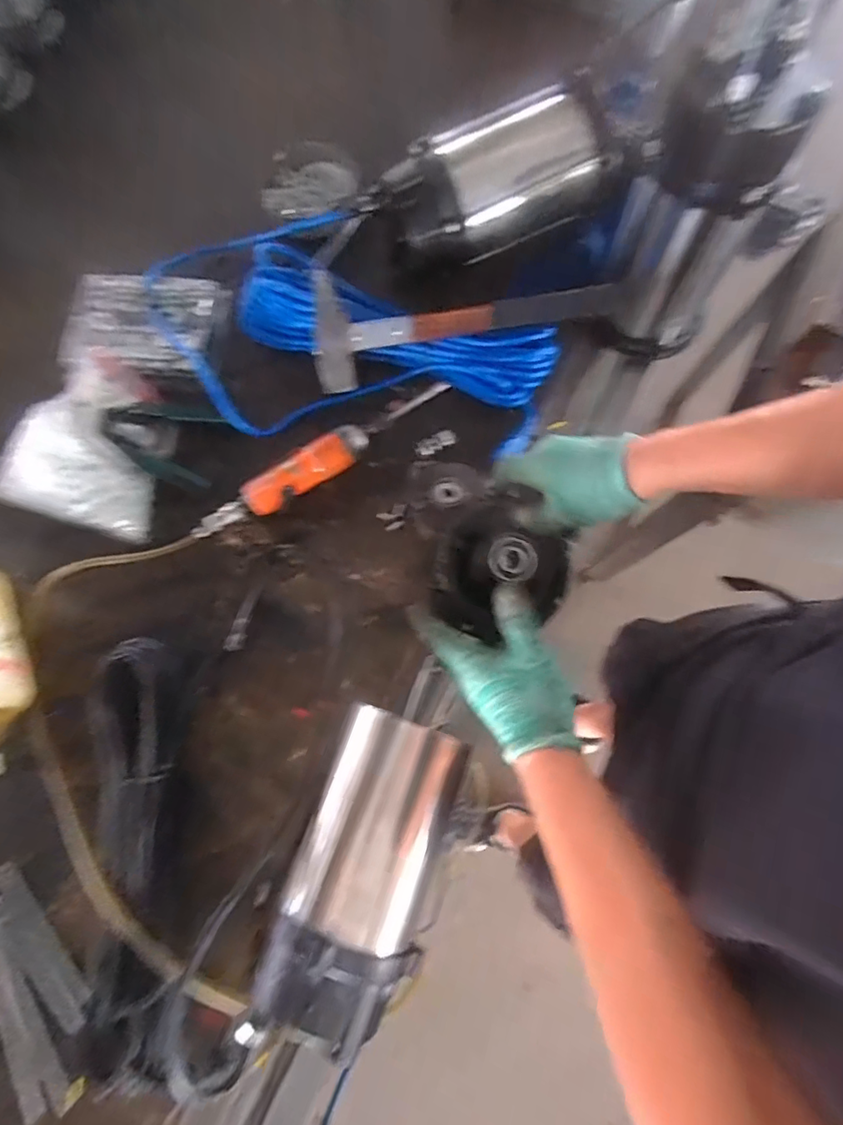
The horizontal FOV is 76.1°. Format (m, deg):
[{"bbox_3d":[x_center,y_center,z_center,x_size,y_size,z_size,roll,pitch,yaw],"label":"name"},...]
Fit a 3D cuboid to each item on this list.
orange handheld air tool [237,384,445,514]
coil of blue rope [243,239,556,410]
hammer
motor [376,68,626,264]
[{"bbox_3d":[-0.082,-0.133,0.608,0.256,0.034,0.044,-35,77,-9],"label":"orange handheld air tool"},{"bbox_3d":[-0.031,-0.273,0.634,0.374,0.050,0.106,19,75,5],"label":"coil of blue rope"},{"bbox_3d":[0.043,-0.283,0.601,0.336,0.048,0.098,-11,75,-3],"label":"hammer"},{"bbox_3d":[0.085,-0.438,0.633,0.266,0.115,0.115,-21,75,-6],"label":"motor"}]

